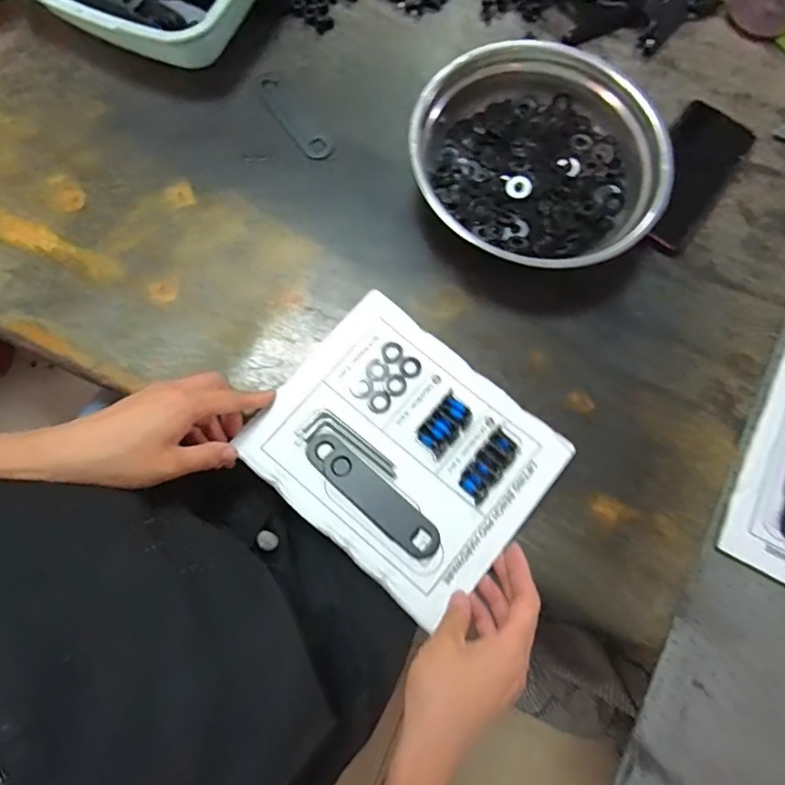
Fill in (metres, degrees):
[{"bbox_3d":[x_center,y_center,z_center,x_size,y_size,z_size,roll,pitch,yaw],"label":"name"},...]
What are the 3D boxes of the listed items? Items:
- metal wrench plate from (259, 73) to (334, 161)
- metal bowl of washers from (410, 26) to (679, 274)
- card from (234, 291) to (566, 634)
[{"bbox_3d":[-0.099,-0.275,0.510,0.031,0.004,0.109,-36,79,-10],"label":"metal wrench plate"},{"bbox_3d":[0.130,-0.205,0.465,0.198,0.074,0.217,0,76,-1],"label":"metal bowl of washers"},{"bbox_3d":[0.009,0.045,0.427,0.222,0.015,0.186,41,78,8],"label":"card"}]

